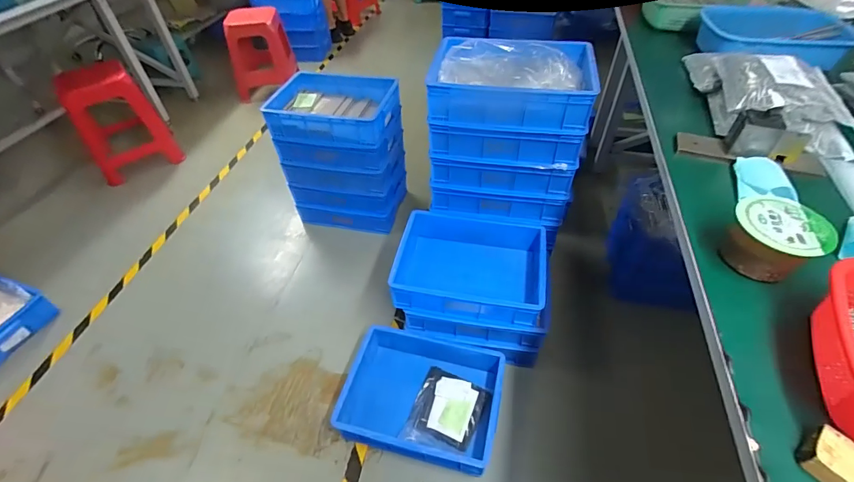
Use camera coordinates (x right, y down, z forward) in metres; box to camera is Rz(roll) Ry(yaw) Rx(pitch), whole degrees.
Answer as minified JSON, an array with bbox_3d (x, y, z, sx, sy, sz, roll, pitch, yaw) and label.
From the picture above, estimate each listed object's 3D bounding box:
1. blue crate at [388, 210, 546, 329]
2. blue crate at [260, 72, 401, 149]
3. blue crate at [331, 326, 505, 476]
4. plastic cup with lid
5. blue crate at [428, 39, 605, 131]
[{"bbox_3d":[0.127,0.081,1.186,0.423,0.129,0.301,7,47,10],"label":"blue crate"},{"bbox_3d":[-0.315,-0.478,1.438,0.410,0.118,0.304,7,47,10],"label":"blue crate"},{"bbox_3d":[-0.011,0.440,1.138,0.422,0.116,0.322,7,47,10],"label":"blue crate"},{"bbox_3d":[0.431,-0.005,0.502,0.091,0.068,0.095,-2,46,2],"label":"plastic cup with lid"},{"bbox_3d":[0.220,-0.426,1.058,0.399,0.108,0.280,7,47,10],"label":"blue crate"}]

